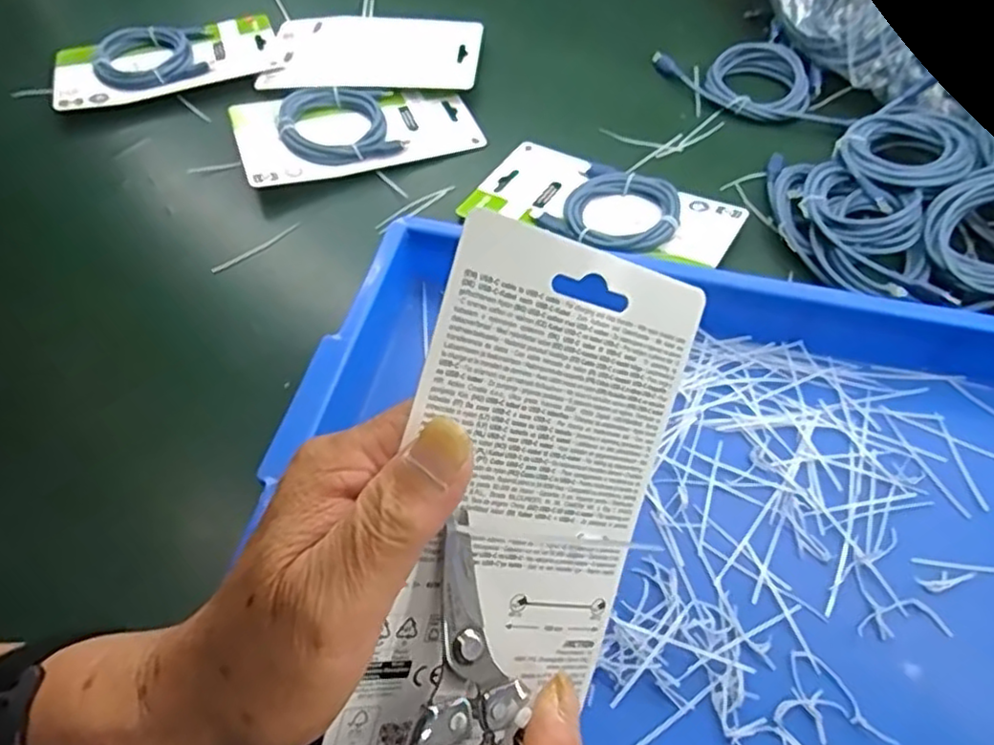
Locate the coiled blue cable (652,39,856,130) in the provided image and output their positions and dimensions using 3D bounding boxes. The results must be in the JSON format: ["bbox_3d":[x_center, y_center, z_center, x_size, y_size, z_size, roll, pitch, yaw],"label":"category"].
[{"bbox_3d":[0.211,-0.238,0.557,0.082,0.018,0.151,-33,61,-19],"label":"coiled blue cable"}]

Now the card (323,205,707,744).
[{"bbox_3d":[0.011,0.046,0.228,0.095,0.174,0.004,14,5,-31],"label":"card"}]

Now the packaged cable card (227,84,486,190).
[{"bbox_3d":[-0.107,-0.190,0.530,0.178,0.022,0.092,-14,58,-8],"label":"packaged cable card"}]

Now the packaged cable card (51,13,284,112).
[{"bbox_3d":[-0.278,-0.264,0.582,0.177,0.022,0.090,-17,58,-10],"label":"packaged cable card"}]

